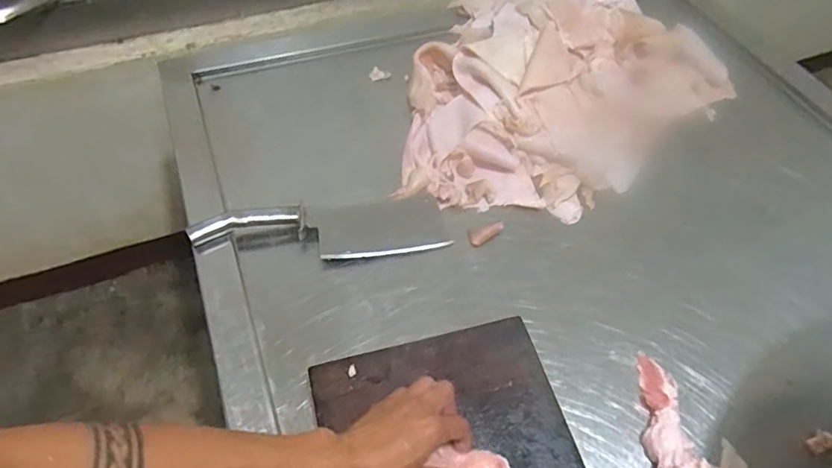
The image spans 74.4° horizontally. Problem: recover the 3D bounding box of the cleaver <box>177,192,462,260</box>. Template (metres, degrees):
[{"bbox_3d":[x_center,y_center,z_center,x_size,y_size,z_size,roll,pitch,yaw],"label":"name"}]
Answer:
[{"bbox_3d":[-0.125,-0.004,0.740,0.336,0.041,0.093,-9,55,-9],"label":"cleaver"}]

